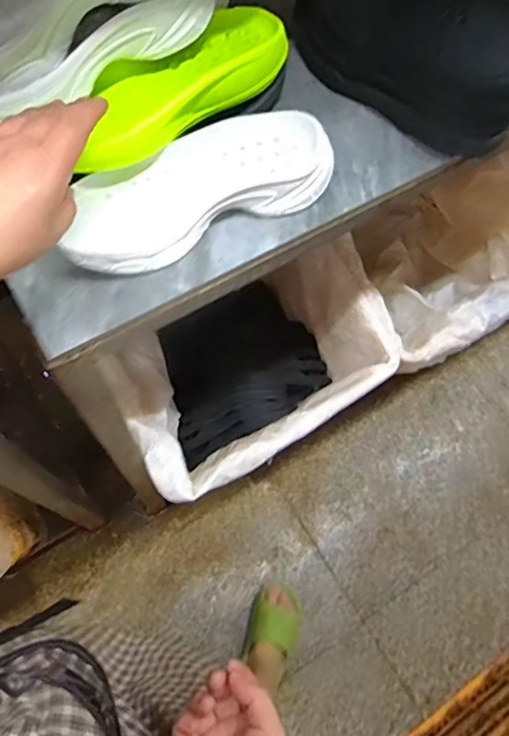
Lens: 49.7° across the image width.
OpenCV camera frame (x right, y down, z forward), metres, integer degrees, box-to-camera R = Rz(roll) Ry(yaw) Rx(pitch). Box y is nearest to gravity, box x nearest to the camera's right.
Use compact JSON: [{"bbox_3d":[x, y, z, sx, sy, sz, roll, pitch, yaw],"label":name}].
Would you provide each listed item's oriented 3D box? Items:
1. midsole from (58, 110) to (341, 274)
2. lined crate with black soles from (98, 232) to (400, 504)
[{"bbox_3d":[-0.049,-0.157,0.492,0.255,0.051,0.092,-24,72,-13],"label":"midsole"},{"bbox_3d":[-0.007,0.007,1.034,0.494,0.304,0.330,-31,74,-15],"label":"lined crate with black soles"}]

